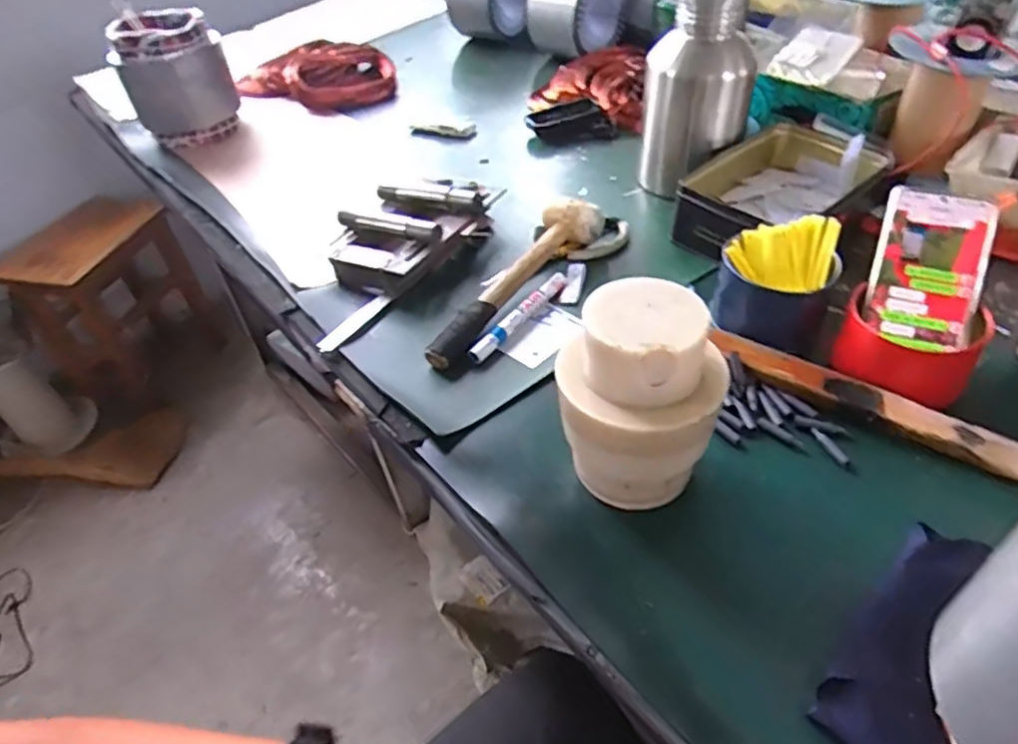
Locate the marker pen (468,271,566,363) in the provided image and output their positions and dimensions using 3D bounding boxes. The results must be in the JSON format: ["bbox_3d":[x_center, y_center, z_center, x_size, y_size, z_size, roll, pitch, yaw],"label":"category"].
[{"bbox_3d":[0.011,-0.055,0.645,0.017,0.013,0.140,27,53,30],"label":"marker pen"}]

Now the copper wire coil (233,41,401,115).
[{"bbox_3d":[-0.339,-0.521,1.147,0.256,0.054,0.211,-16,45,-9],"label":"copper wire coil"}]

